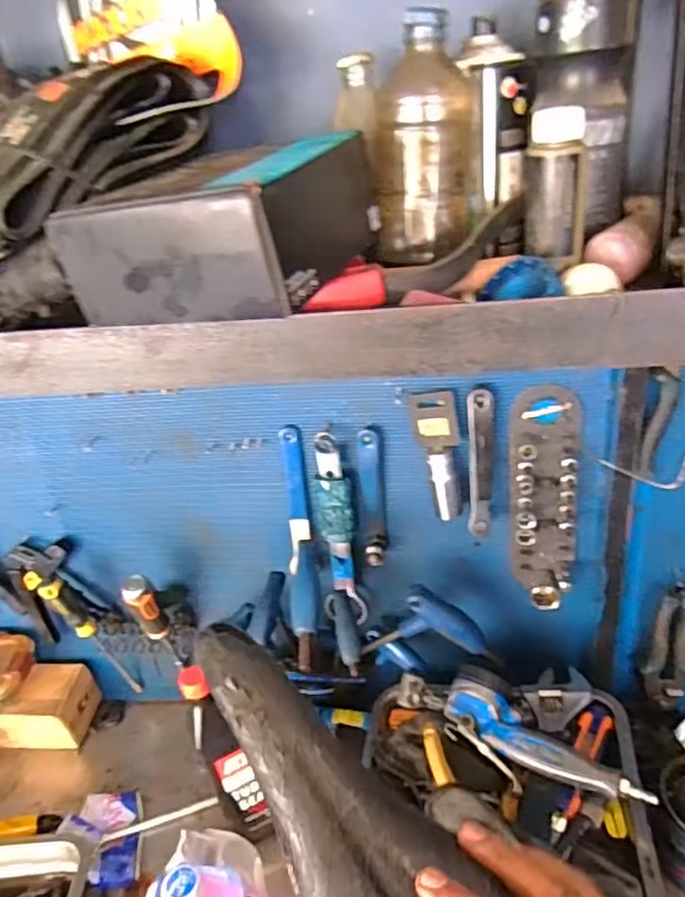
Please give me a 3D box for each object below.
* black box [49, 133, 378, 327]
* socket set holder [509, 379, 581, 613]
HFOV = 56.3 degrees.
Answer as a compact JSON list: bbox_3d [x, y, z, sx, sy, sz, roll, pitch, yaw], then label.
[{"bbox_3d":[-0.082,-0.153,0.449,0.157,0.088,0.162,5,28,22],"label":"black box"},{"bbox_3d":[0.215,0.057,0.687,0.069,0.242,0.040,2,27,16],"label":"socket set holder"}]

